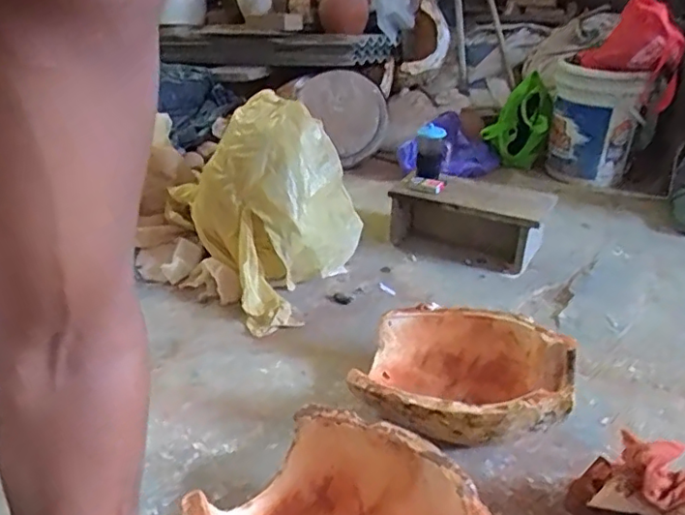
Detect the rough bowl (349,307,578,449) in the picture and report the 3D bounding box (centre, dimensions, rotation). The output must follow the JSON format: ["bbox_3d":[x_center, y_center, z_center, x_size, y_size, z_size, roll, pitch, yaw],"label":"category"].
[{"bbox_3d":[0.199,0.207,0.989,0.331,0.136,0.303,-1,29,1],"label":"rough bowl"}]

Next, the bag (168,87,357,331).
[{"bbox_3d":[-0.168,-0.121,1.358,0.301,0.386,0.384,16,33,29],"label":"bag"}]

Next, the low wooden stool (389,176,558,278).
[{"bbox_3d":[0.319,-0.101,1.528,0.388,0.157,0.192,12,31,23],"label":"low wooden stool"}]

